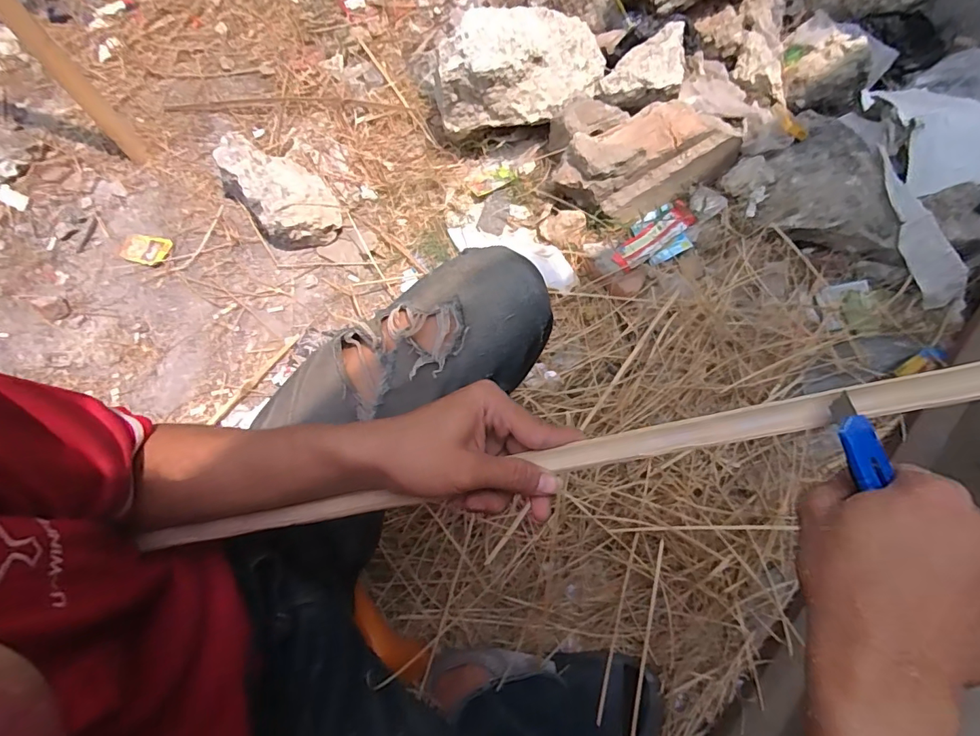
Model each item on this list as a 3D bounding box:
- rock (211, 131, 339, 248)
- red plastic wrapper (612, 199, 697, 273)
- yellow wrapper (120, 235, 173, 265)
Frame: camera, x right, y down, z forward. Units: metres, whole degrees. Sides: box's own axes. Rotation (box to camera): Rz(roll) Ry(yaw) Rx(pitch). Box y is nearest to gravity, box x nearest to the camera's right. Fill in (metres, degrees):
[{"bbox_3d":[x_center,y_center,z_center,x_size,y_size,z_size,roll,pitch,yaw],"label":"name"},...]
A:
[{"bbox_3d":[-0.459,-0.387,1.047,0.168,0.129,0.279,-40,72,-15],"label":"rock"},{"bbox_3d":[0.328,-0.266,0.980,0.210,0.037,0.071,-36,71,-13],"label":"red plastic wrapper"},{"bbox_3d":[-0.754,-0.260,1.042,0.105,0.013,0.062,1,67,1],"label":"yellow wrapper"}]

